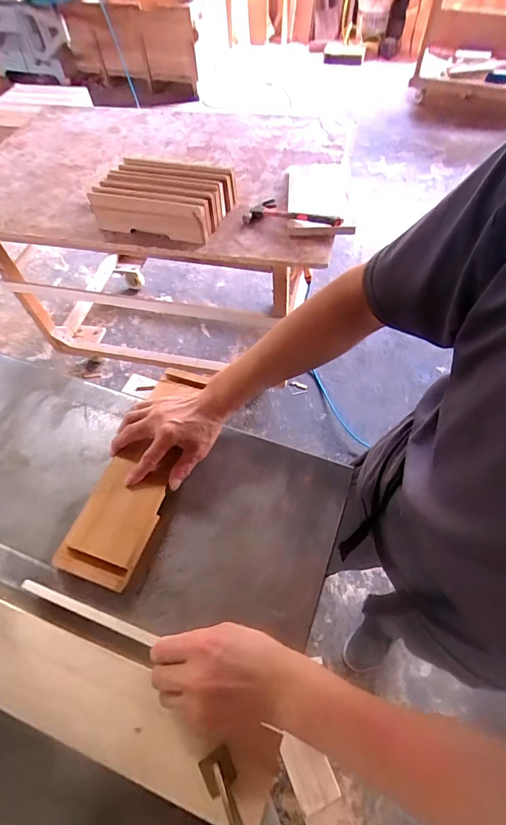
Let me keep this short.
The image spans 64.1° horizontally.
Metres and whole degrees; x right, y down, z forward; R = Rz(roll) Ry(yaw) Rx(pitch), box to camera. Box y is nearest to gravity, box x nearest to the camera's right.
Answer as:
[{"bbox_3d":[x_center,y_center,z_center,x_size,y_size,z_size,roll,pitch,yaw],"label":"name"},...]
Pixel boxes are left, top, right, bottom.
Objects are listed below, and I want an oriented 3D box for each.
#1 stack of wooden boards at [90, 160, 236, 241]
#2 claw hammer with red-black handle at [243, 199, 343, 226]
[{"bbox_3d":[-0.237,-0.574,1.075,0.325,0.098,0.224,16,60,12],"label":"stack of wooden boards"},{"bbox_3d":[0.103,-0.504,1.046,0.266,0.026,0.095,26,63,33],"label":"claw hammer with red-black handle"}]

